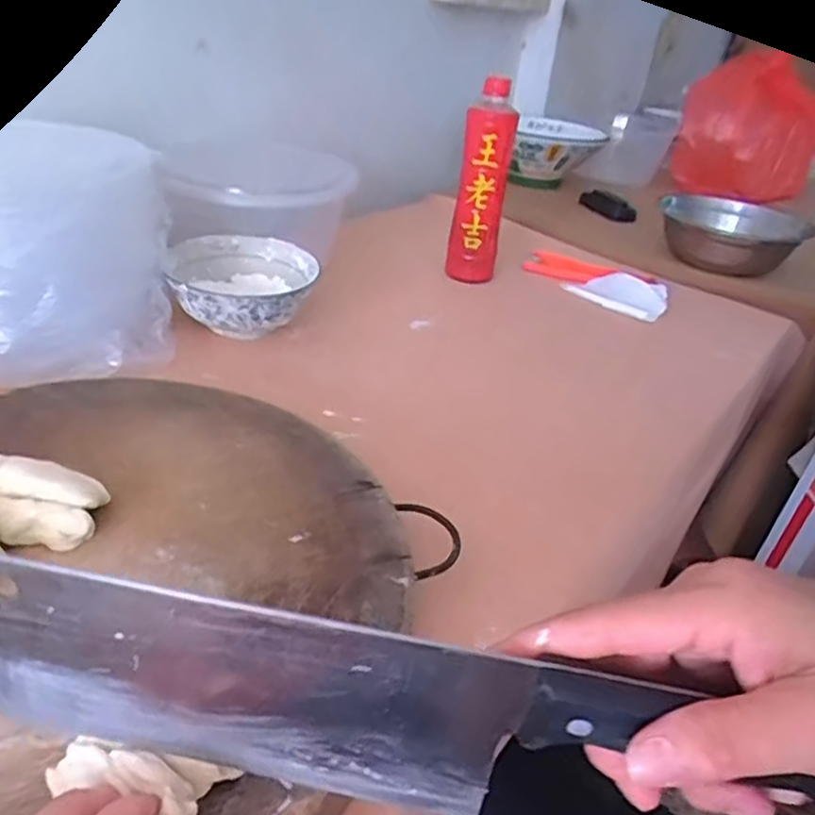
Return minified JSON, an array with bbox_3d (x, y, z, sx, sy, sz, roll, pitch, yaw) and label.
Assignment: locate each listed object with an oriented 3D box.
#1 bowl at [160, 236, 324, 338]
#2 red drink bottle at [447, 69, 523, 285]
[{"bbox_3d":[-0.161,-0.113,0.663,0.139,0.062,0.141,6,32,-2],"label":"bowl"},{"bbox_3d":[0.089,-0.263,0.806,0.059,0.224,0.055,10,32,5],"label":"red drink bottle"}]

